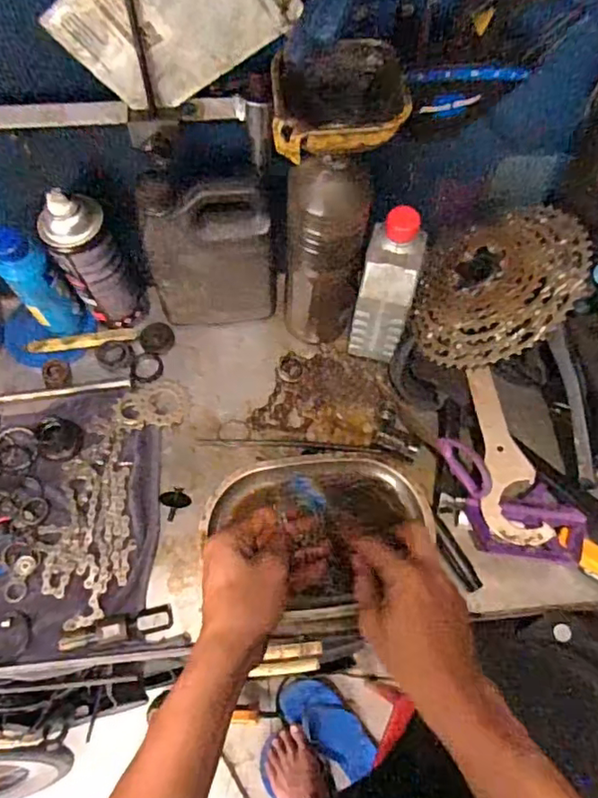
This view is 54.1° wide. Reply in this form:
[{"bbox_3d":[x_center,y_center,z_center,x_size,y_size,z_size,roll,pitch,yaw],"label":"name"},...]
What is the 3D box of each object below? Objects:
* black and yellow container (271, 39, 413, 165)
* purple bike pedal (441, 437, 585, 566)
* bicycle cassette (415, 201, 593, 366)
[{"bbox_3d":[0.032,-0.217,0.432,0.100,0.042,0.097,-1,63,0],"label":"black and yellow container"},{"bbox_3d":[0.201,0.107,0.567,0.148,0.058,0.088,18,65,9],"label":"purple bike pedal"},{"bbox_3d":[0.211,-0.121,0.619,0.169,0.042,0.182,-18,58,32],"label":"bicycle cassette"}]

